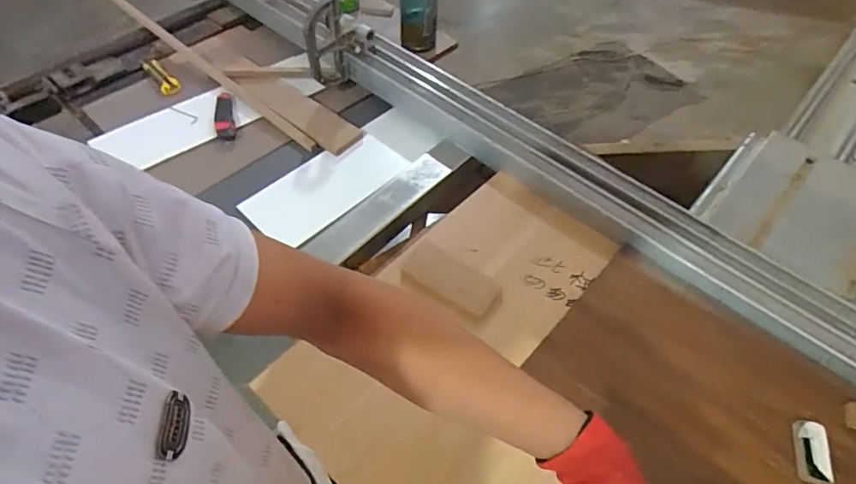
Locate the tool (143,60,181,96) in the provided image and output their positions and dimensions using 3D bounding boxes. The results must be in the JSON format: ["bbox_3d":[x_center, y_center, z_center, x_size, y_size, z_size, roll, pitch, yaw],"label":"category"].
[{"bbox_3d":[-0.637,-0.395,1.169,0.041,0.017,0.151,-34,61,-22],"label":"tool"}]

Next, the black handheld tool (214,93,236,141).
[{"bbox_3d":[-0.442,-0.274,1.062,0.040,0.024,0.132,-12,55,-9],"label":"black handheld tool"}]

